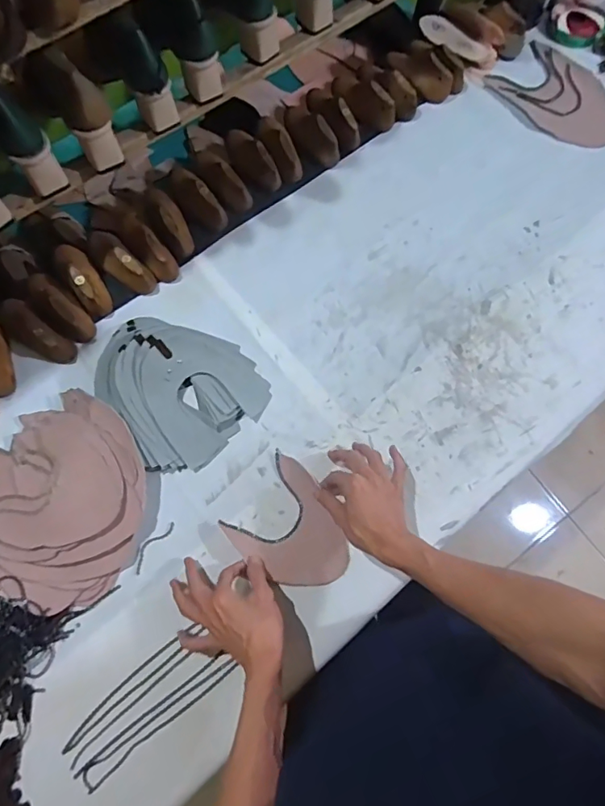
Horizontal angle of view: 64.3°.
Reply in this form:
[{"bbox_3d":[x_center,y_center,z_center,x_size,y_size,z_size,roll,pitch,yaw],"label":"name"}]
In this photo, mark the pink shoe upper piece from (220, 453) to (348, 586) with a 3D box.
[{"bbox_3d":[-0.007,0.168,0.654,0.161,0.019,0.139,37,76,9],"label":"pink shoe upper piece"}]

